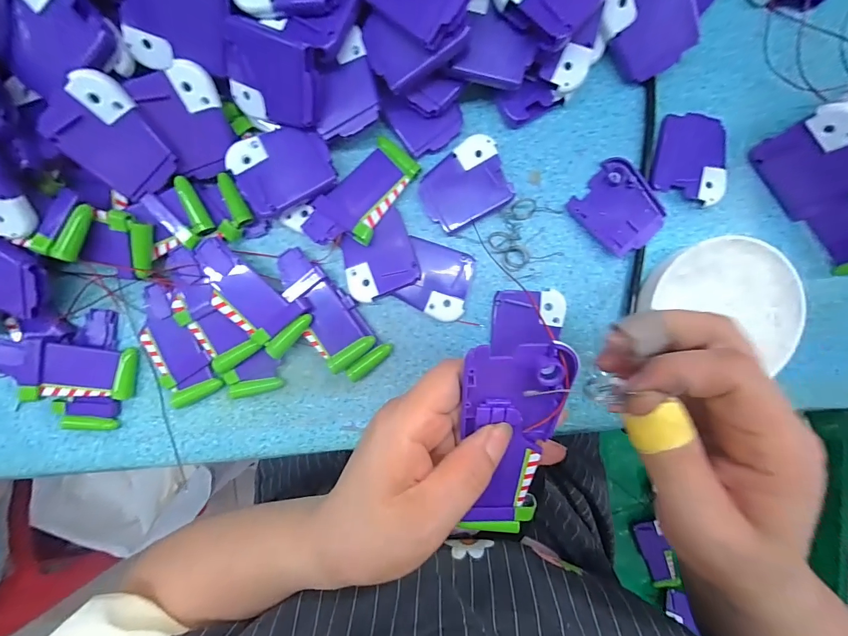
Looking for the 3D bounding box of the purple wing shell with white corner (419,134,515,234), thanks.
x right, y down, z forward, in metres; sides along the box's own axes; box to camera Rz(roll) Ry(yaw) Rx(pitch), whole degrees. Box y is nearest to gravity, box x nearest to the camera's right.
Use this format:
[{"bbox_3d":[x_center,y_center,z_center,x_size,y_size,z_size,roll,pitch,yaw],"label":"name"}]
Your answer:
[{"bbox_3d":[0.029,-0.093,0.259,0.060,0.010,0.049,-32,93,3],"label":"purple wing shell with white corner"}]

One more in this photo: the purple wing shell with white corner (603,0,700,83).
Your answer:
[{"bbox_3d":[0.150,-0.195,0.240,0.049,0.013,0.059,-21,115,20],"label":"purple wing shell with white corner"}]

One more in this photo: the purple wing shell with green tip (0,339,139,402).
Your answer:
[{"bbox_3d":[-0.257,0.036,0.260,0.088,0.020,0.040,12,98,-18],"label":"purple wing shell with green tip"}]

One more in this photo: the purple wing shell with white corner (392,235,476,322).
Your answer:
[{"bbox_3d":[0.009,-0.028,0.270,0.051,0.006,0.051,21,94,-1],"label":"purple wing shell with white corner"}]

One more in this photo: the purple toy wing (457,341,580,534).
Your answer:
[{"bbox_3d":[0.044,0.067,0.191,0.050,0.009,0.118,1,112,-1],"label":"purple toy wing"}]

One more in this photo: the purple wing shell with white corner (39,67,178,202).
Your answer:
[{"bbox_3d":[-0.188,-0.109,0.223,0.051,0.006,0.059,-45,126,6],"label":"purple wing shell with white corner"}]

